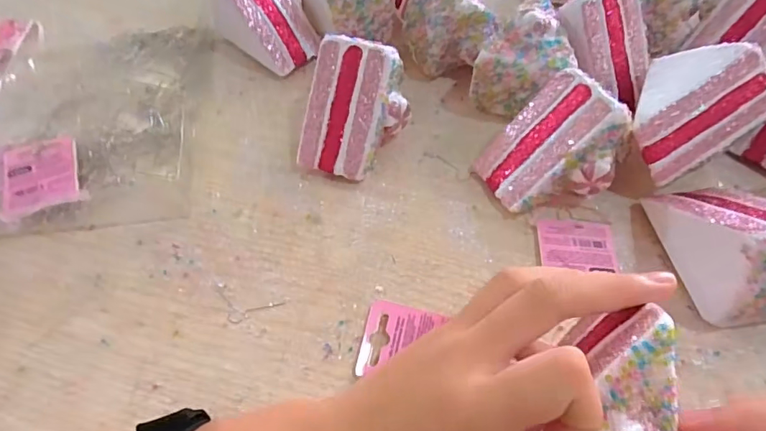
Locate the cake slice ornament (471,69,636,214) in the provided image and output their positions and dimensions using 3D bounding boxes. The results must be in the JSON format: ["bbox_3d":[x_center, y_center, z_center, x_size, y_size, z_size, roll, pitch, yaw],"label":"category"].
[{"bbox_3d":[0.105,-0.040,0.301,0.068,0.065,0.065,-31,62,-17],"label":"cake slice ornament"}]

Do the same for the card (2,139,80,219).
[{"bbox_3d":[-0.232,-0.029,0.332,0.045,0.005,0.068,-17,53,-17],"label":"card"}]

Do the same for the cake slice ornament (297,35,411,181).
[{"bbox_3d":[-0.019,-0.069,0.325,0.061,0.064,0.074,18,60,13],"label":"cake slice ornament"}]

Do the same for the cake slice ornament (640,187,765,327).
[{"bbox_3d":[0.190,0.011,0.265,0.056,0.065,0.086,-11,58,-5],"label":"cake slice ornament"}]

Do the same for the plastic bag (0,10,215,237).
[{"bbox_3d":[-0.235,-0.084,0.371,0.196,0.014,0.222,-6,56,-8],"label":"plastic bag"}]

